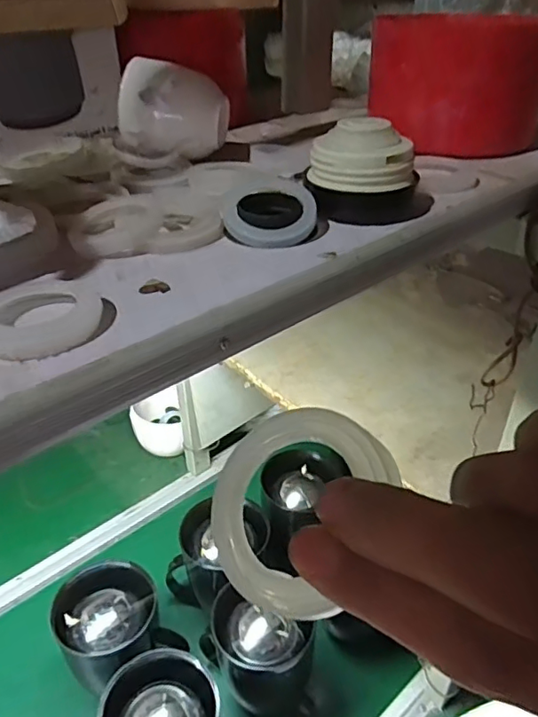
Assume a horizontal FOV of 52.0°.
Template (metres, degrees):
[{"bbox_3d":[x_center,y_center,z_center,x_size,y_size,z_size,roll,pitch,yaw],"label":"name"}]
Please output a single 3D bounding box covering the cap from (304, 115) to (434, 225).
[{"bbox_3d":[0.069,-0.126,0.366,0.080,0.057,0.073,7,35,12],"label":"cap"}]

